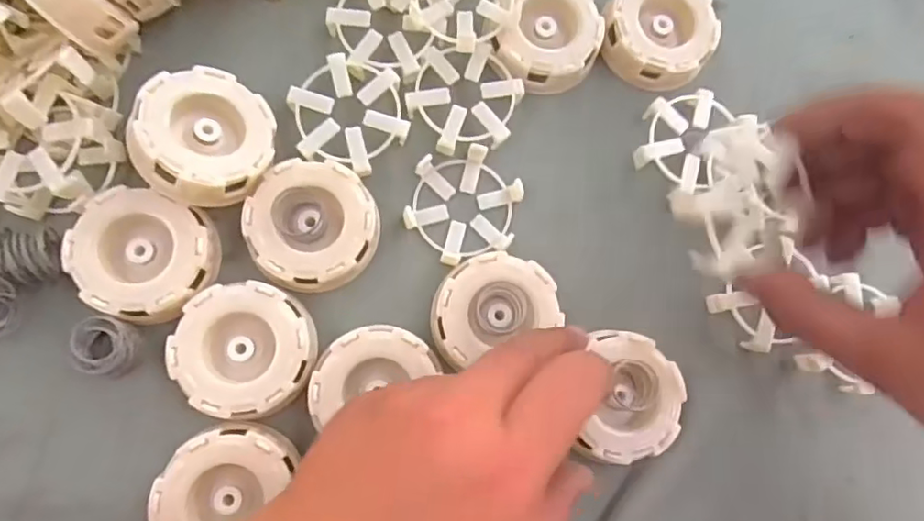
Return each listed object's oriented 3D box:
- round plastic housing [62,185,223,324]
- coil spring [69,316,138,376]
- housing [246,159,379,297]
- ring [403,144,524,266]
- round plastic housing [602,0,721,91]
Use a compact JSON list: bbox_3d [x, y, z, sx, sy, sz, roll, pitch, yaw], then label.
[{"bbox_3d":[-0.146,-0.003,0.270,0.060,0.018,0.055,1,86,-8],"label":"round plastic housing"},{"bbox_3d":[-0.160,0.038,0.263,0.021,0.022,0.026,14,84,-6],"label":"coil spring"},{"bbox_3d":[-0.072,-0.017,0.282,0.061,0.021,0.059,1,86,-8],"label":"housing"},{"bbox_3d":[0.001,-0.028,0.301,0.060,0.008,0.054,-15,88,-9],"label":"ring"},{"bbox_3d":[0.107,-0.123,0.318,0.057,0.019,0.058,1,86,-8],"label":"round plastic housing"}]

